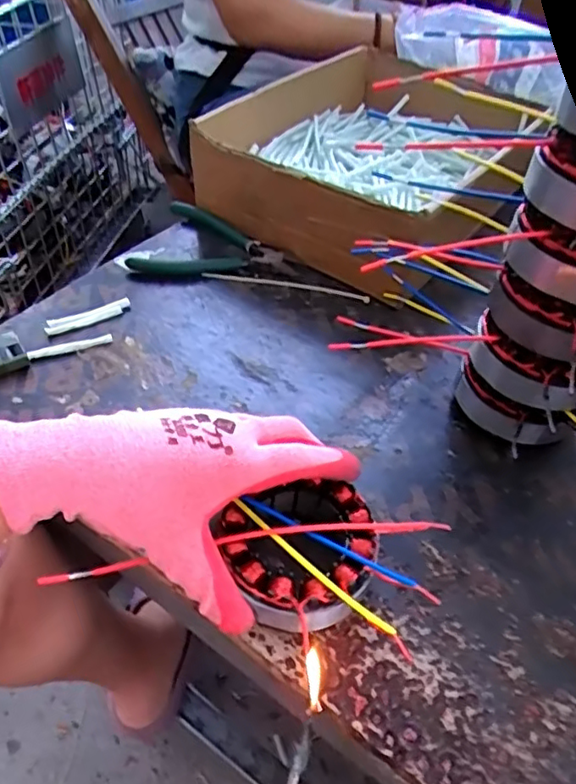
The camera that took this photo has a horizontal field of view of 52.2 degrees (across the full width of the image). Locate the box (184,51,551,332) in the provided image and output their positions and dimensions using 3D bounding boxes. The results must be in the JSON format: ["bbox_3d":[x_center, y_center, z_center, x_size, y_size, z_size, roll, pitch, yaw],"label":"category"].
[{"bbox_3d":[0.105,-0.232,0.590,0.263,0.090,0.330,32,52,24],"label":"box"}]

